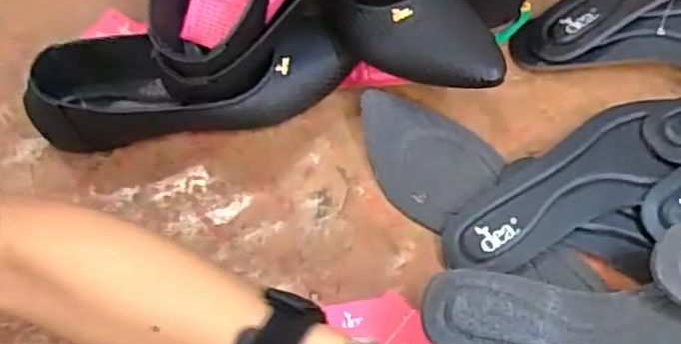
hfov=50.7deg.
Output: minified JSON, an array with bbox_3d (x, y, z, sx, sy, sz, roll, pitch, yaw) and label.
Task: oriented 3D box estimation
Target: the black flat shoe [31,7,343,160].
[{"bbox_3d":[-0.114,-0.070,0.552,0.238,0.065,0.071,-8,61,-1],"label":"black flat shoe"}]

